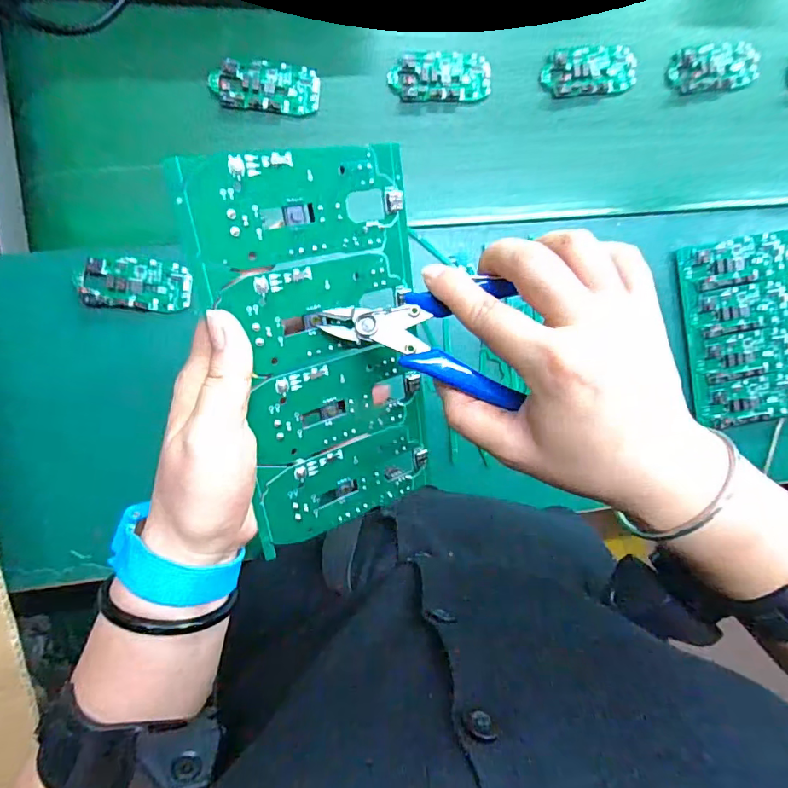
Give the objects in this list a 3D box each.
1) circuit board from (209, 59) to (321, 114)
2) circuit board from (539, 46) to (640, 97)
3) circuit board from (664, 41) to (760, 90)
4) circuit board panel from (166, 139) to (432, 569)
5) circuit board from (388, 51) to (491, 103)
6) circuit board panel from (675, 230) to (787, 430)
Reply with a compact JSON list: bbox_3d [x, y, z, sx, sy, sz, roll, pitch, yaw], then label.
[{"bbox_3d":[-0.118,-0.285,0.464,0.096,0.012,0.044,1,92,-7],"label":"circuit board"},{"bbox_3d":[0.196,-0.323,0.501,0.099,0.008,0.045,-10,93,-7],"label":"circuit board"},{"bbox_3d":[0.329,-0.338,0.515,0.096,0.009,0.043,-8,93,-7],"label":"circuit board"},{"bbox_3d":[-0.032,-0.018,0.251,0.104,0.004,0.187,-19,116,-29],"label":"circuit board panel"},{"bbox_3d":[0.045,-0.307,0.484,0.097,0.006,0.048,-3,92,-7],"label":"circuit board"},{"bbox_3d":[0.370,-0.064,0.520,0.115,0.017,0.193,-13,93,-7],"label":"circuit board panel"}]

